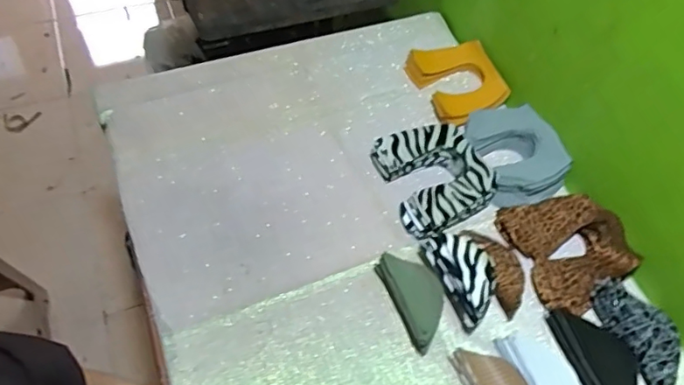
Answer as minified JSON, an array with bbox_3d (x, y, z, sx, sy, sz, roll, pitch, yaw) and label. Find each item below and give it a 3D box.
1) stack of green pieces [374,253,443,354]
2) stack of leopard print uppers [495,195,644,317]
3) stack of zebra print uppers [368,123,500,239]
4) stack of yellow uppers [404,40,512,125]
[{"bbox_3d":[0.089,0.126,0.680,0.056,0.050,0.122,-19,59,-16],"label":"stack of green pieces"},{"bbox_3d":[0.303,0.065,0.734,0.137,0.042,0.163,-14,58,-13],"label":"stack of leopard print uppers"},{"bbox_3d":[0.136,-0.021,0.791,0.141,0.043,0.159,-15,58,-14],"label":"stack of zebra print uppers"},{"bbox_3d":[0.188,-0.189,0.913,0.125,0.031,0.164,-17,59,-15],"label":"stack of yellow uppers"}]

